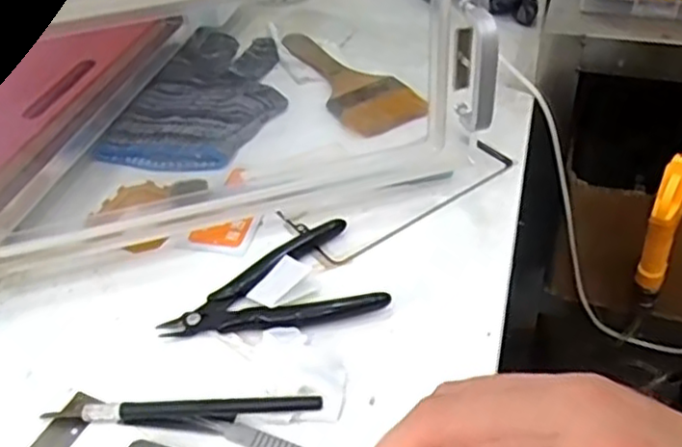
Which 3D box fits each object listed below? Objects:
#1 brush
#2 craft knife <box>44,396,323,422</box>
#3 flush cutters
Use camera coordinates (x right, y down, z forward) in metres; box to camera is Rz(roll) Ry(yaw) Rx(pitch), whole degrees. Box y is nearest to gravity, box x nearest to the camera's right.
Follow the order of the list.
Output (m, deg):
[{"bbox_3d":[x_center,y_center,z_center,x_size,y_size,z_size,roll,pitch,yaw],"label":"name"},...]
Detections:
[{"bbox_3d":[0.001,-0.118,0.550,0.062,0.009,0.155,-24,46,-21],"label":"brush"},{"bbox_3d":[-0.077,0.088,0.333,0.134,0.009,0.008,-2,43,2],"label":"craft knife"},{"bbox_3d":[-0.042,0.037,0.387,0.116,0.011,0.074,-16,44,-13],"label":"flush cutters"}]

